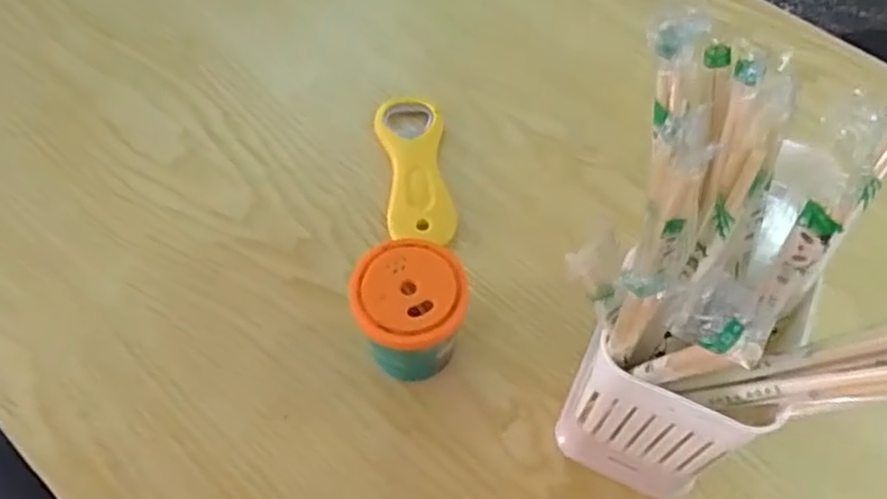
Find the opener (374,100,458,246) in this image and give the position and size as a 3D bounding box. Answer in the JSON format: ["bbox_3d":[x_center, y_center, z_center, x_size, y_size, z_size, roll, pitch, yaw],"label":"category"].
[{"bbox_3d":[-0.019,-0.054,0.485,0.046,0.011,0.118,-5,58,-3],"label":"opener"}]

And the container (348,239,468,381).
[{"bbox_3d":[-0.018,0.037,0.393,0.057,0.068,0.061,0,58,0],"label":"container"}]

